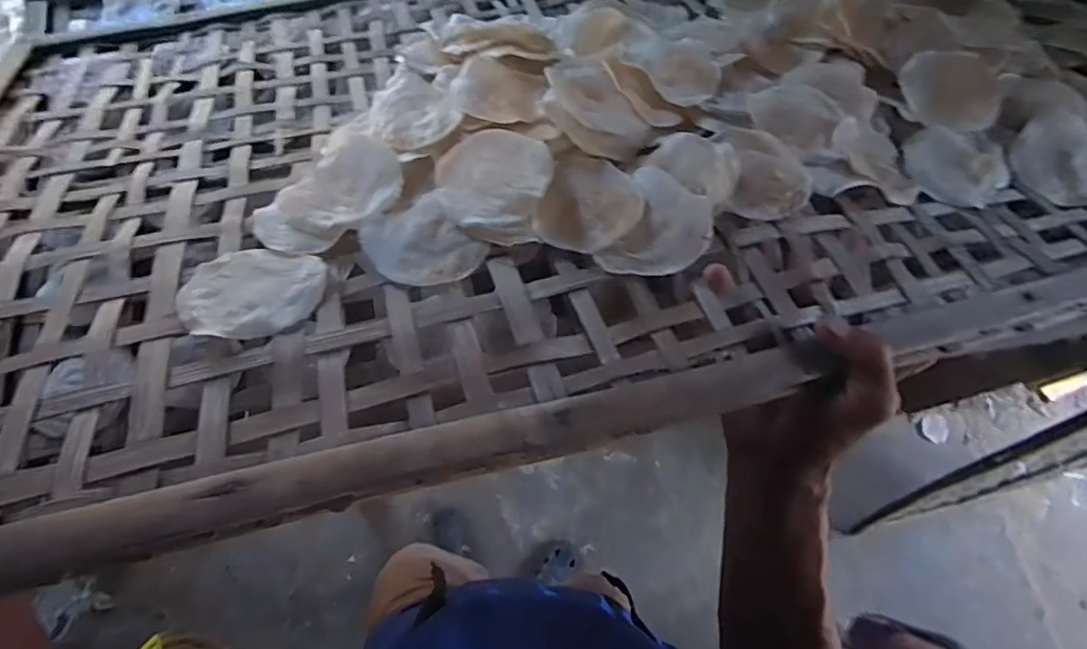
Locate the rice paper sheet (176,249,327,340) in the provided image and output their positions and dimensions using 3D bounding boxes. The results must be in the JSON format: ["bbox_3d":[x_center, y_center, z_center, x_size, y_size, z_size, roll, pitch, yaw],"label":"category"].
[{"bbox_3d":[-0.166,-0.018,0.319,0.075,0.005,0.064,6,49,3],"label":"rice paper sheet"}]

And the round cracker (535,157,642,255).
[{"bbox_3d":[0.031,-0.079,0.358,0.060,0.006,0.074,18,68,5],"label":"round cracker"}]

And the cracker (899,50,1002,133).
[{"bbox_3d":[0.336,-0.192,0.462,0.081,0.018,0.075,1,67,-2],"label":"cracker"}]

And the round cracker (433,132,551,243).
[{"bbox_3d":[-0.033,-0.092,0.354,0.072,0.021,0.080,13,67,3],"label":"round cracker"}]

